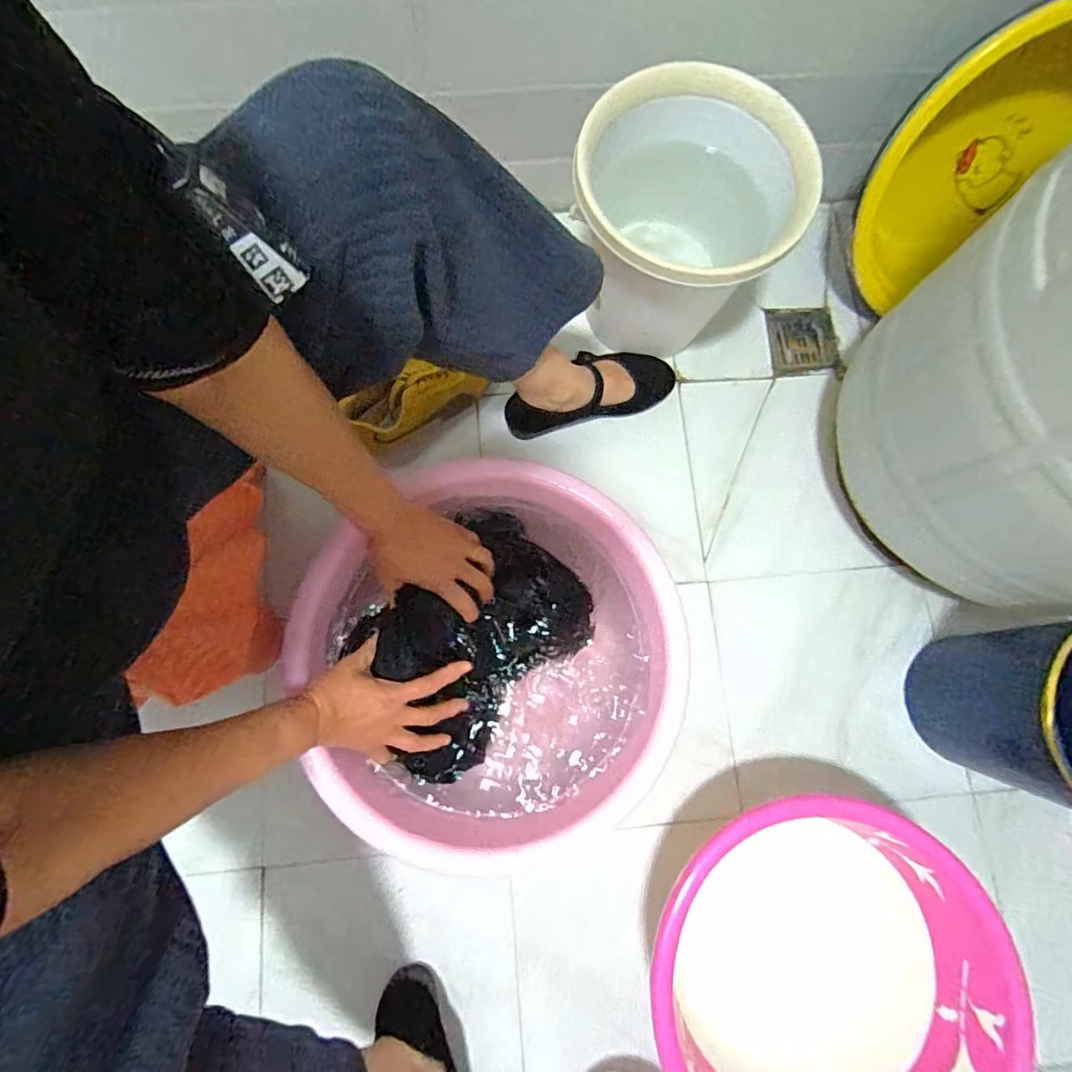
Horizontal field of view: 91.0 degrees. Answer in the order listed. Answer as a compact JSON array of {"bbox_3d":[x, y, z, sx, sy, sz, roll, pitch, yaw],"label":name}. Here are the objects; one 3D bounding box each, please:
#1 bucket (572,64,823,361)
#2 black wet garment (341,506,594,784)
[{"bbox_3d":[0.163,-0.361,0.654,0.232,0.236,0.240,0,79,-1],"label":"bucket"},{"bbox_3d":[-0.078,0.119,0.583,0.190,0.077,0.279,42,81,7],"label":"black wet garment"}]

